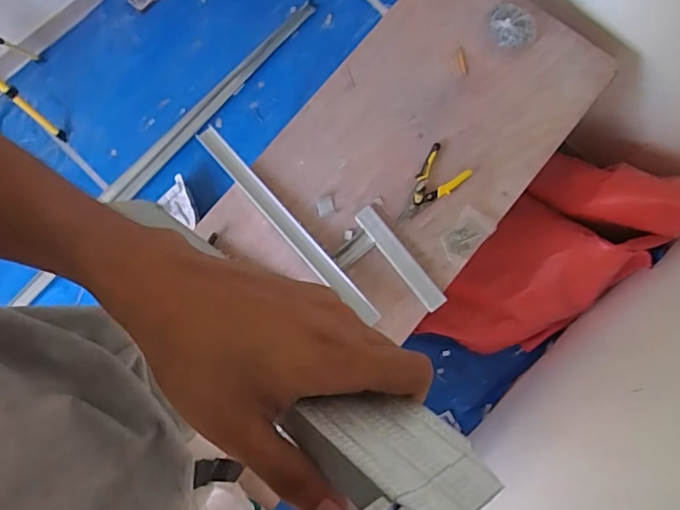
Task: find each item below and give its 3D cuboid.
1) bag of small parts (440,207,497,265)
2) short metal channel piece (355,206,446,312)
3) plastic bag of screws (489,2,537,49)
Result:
[{"bbox_3d":[0.323,-0.047,1.447,0.085,0.020,0.138,40,81,8],"label":"bag of small parts"},{"bbox_3d":[0.156,0.009,1.459,0.059,0.026,0.311,-37,81,-7],"label":"short metal channel piece"},{"bbox_3d":[0.481,-0.639,1.568,0.134,0.051,0.120,15,79,3],"label":"plastic bag of screws"}]

